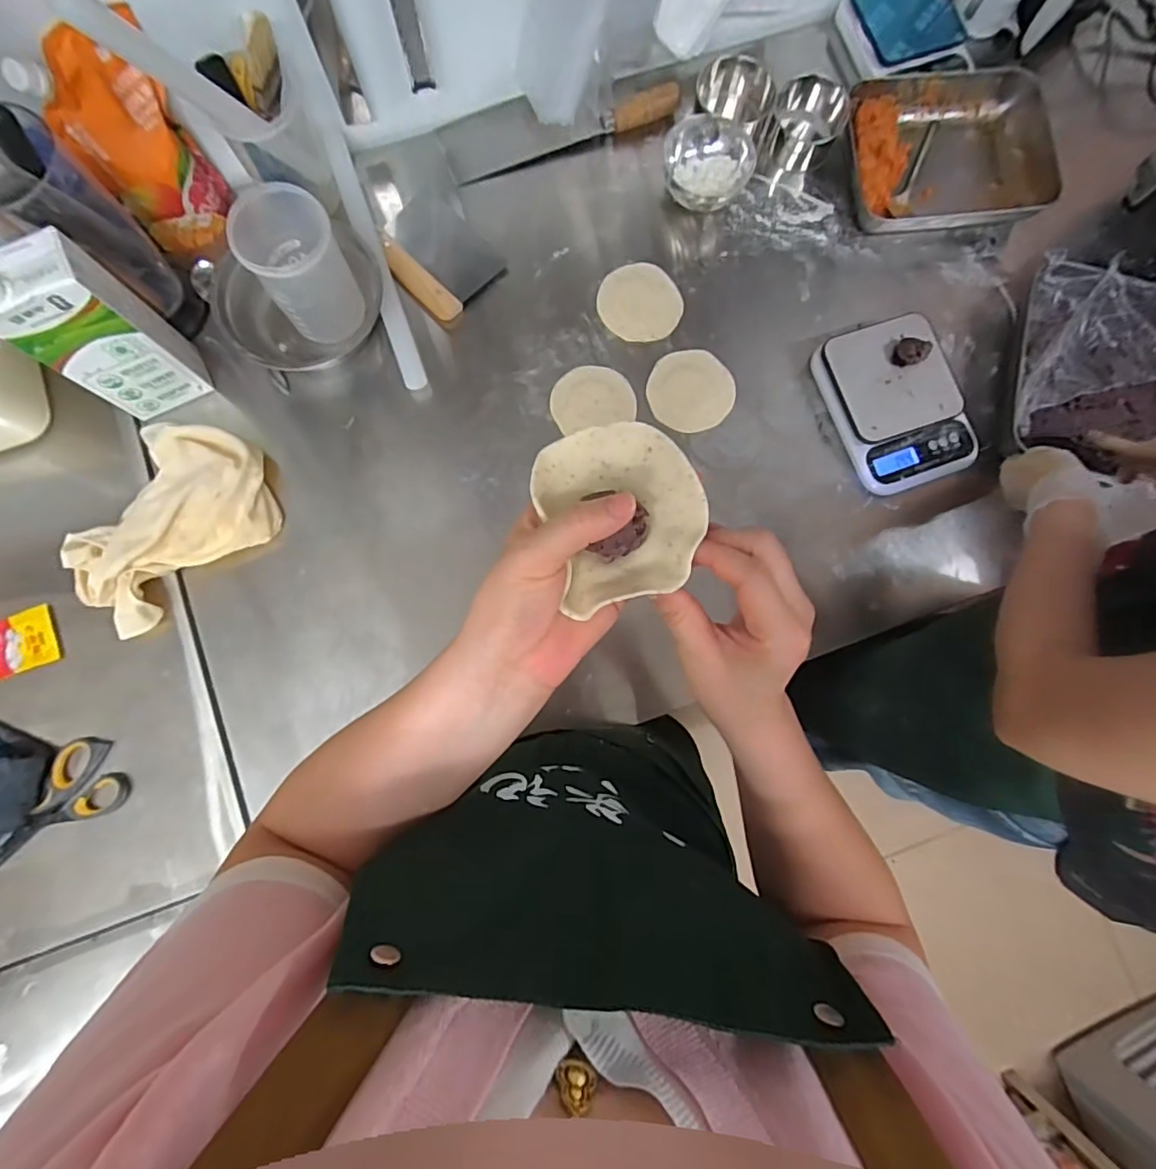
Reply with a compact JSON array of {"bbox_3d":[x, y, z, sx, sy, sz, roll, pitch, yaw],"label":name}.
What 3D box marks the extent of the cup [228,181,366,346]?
[{"bbox_3d":[-0.306,-0.355,0.616,0.094,0.130,0.101,0,83,-2],"label":"cup"}]

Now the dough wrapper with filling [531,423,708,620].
[{"bbox_3d":[0.022,-0.038,0.286,0.079,0.029,0.093,-13,84,-3],"label":"dough wrapper with filling"}]

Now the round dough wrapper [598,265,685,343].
[{"bbox_3d":[0.078,-0.354,0.696,0.104,0.011,0.092,31,83,2],"label":"round dough wrapper"}]

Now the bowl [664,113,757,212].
[{"bbox_3d":[0.162,-0.525,0.691,0.106,0.063,0.098,0,83,-2],"label":"bowl"}]

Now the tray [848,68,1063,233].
[{"bbox_3d":[0.469,-0.555,0.718,0.253,0.052,0.198,-4,83,-2],"label":"tray"}]

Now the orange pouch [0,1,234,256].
[{"bbox_3d":[-0.456,-0.467,0.598,0.039,0.212,0.130,41,84,3],"label":"orange pouch"}]

